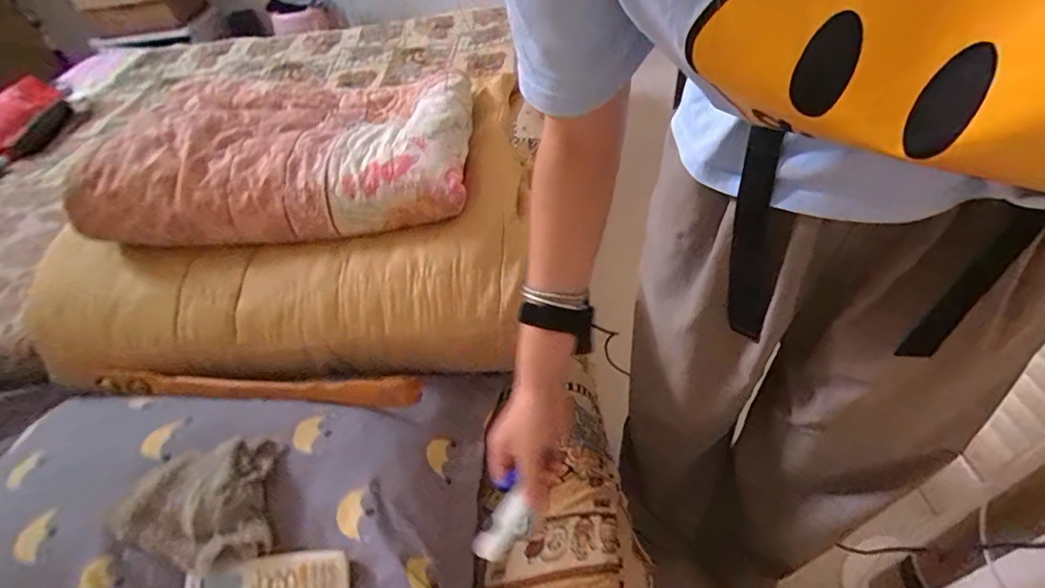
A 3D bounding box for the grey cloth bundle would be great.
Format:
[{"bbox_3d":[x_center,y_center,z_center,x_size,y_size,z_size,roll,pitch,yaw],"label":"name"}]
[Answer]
[{"bbox_3d":[-0.330,0.215,0.501,0.152,0.039,0.120,-13,46,-5],"label":"grey cloth bundle"}]

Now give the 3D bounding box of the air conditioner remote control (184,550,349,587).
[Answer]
[{"bbox_3d":[-0.246,0.280,0.473,0.161,0.018,0.054,-9,73,5],"label":"air conditioner remote control"}]

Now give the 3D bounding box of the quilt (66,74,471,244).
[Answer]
[{"bbox_3d":[-0.330,-0.246,0.760,0.493,0.101,0.394,-5,46,3],"label":"quilt"}]

